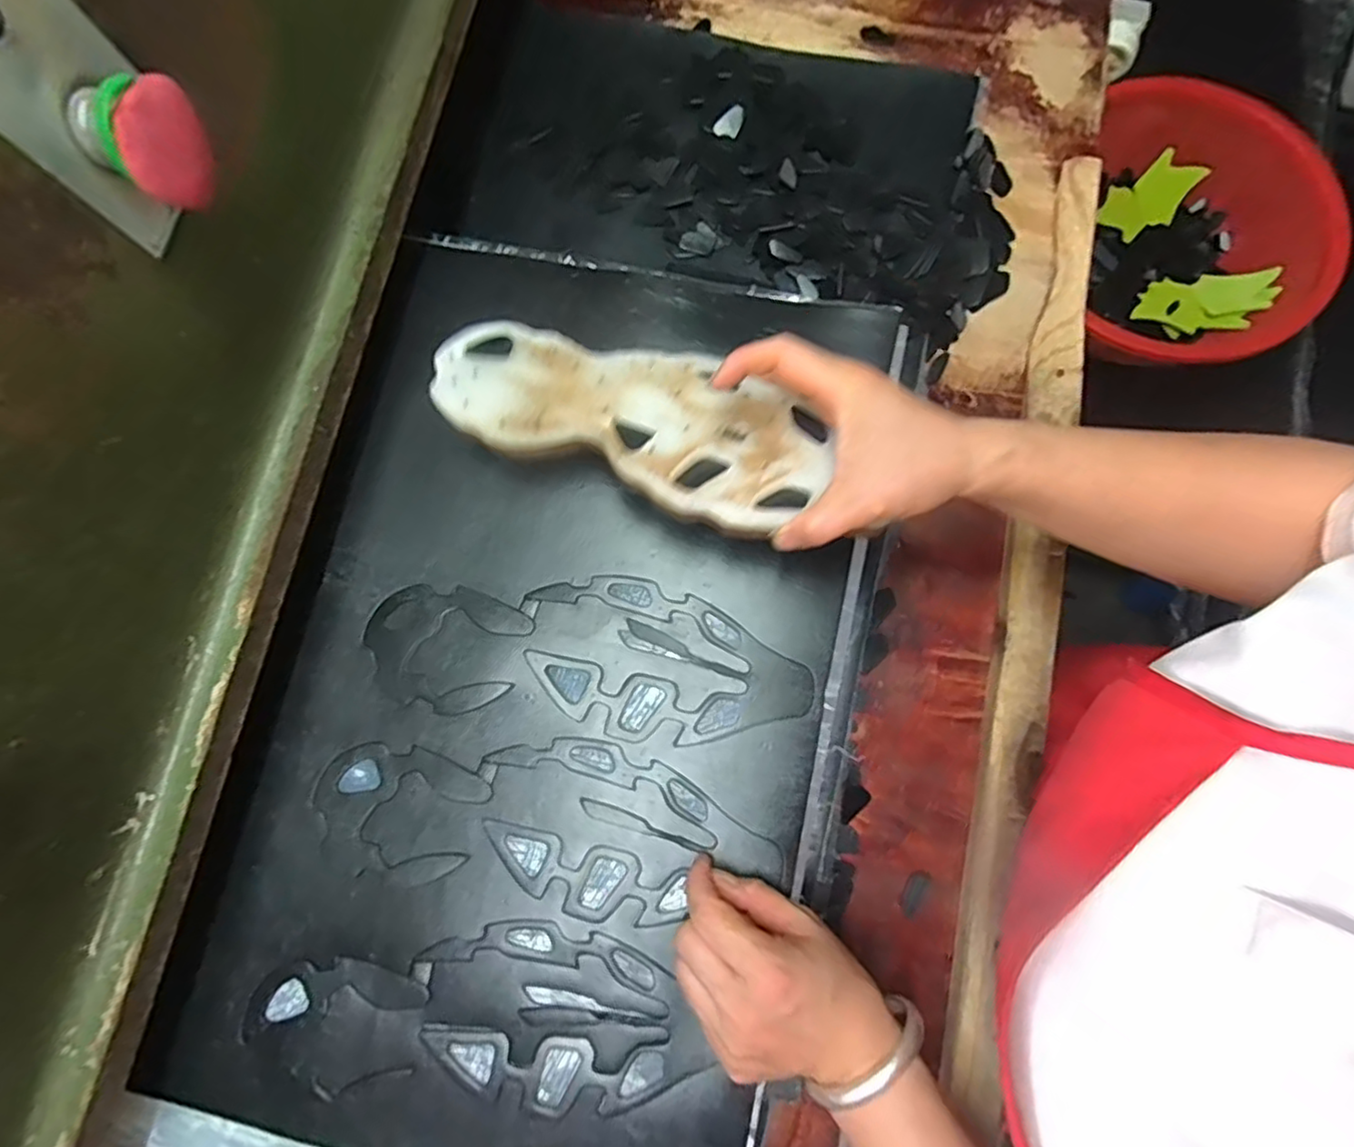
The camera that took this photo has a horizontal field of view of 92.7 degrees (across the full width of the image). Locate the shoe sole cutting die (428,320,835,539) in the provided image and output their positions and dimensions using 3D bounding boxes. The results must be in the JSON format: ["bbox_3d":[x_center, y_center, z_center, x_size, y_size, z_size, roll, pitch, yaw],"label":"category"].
[{"bbox_3d":[-0.029,-0.095,0.372,0.231,0.022,0.096,21,78,11],"label":"shoe sole cutting die"}]

